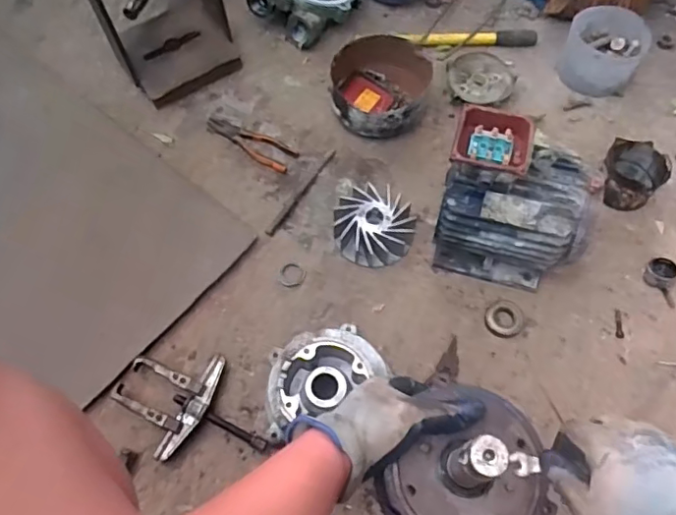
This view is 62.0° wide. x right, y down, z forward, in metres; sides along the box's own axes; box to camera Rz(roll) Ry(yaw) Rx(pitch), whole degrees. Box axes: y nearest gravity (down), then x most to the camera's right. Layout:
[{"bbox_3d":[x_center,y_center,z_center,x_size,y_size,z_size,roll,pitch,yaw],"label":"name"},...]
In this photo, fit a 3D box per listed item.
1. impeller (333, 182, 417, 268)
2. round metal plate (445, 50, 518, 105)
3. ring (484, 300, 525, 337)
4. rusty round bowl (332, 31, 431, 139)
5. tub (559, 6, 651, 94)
[{"bbox_3d":[0.062,-0.054,0.947,0.134,0.045,0.130,0,63,0],"label":"impeller"},{"bbox_3d":[0.282,-0.355,1.113,0.131,0.031,0.118,7,63,4],"label":"round metal plate"},{"bbox_3d":[0.265,0.096,0.889,0.060,0.013,0.055,0,63,0],"label":"ring"},{"bbox_3d":[0.077,-0.317,1.068,0.179,0.091,0.189,0,63,0],"label":"rusty round bowl"},{"bbox_3d":[0.516,-0.404,1.104,0.144,0.091,0.149,0,63,0],"label":"tub"}]

